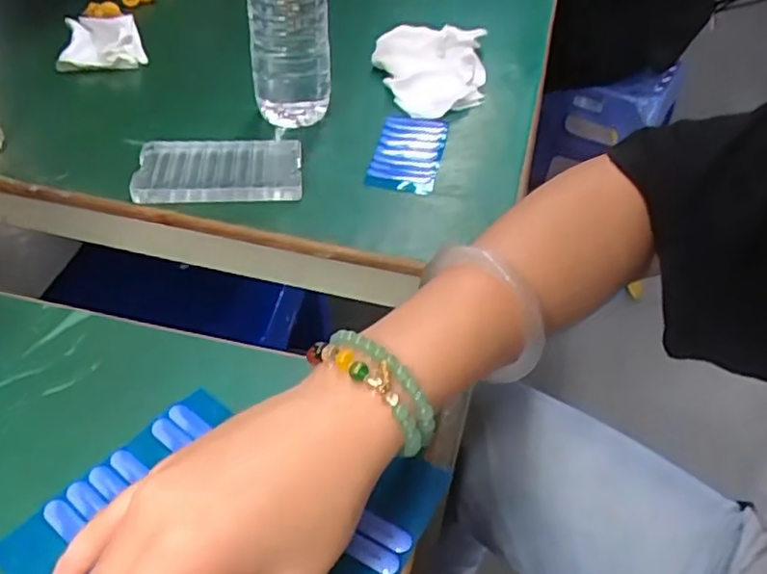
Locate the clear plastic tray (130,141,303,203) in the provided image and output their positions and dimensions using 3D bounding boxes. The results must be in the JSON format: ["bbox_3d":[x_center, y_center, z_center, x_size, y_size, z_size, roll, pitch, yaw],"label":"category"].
[{"bbox_3d":[-0.124,-0.089,0.497,0.120,0.018,0.067,-2,43,-6],"label":"clear plastic tray"}]

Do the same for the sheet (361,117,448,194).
[{"bbox_3d":[0.021,-0.113,0.542,0.055,0.007,0.109,10,43,6],"label":"sheet"}]

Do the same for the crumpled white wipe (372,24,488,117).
[{"bbox_3d":[0.046,-0.219,0.632,0.106,0.032,0.165,3,43,0],"label":"crumpled white wipe"}]

